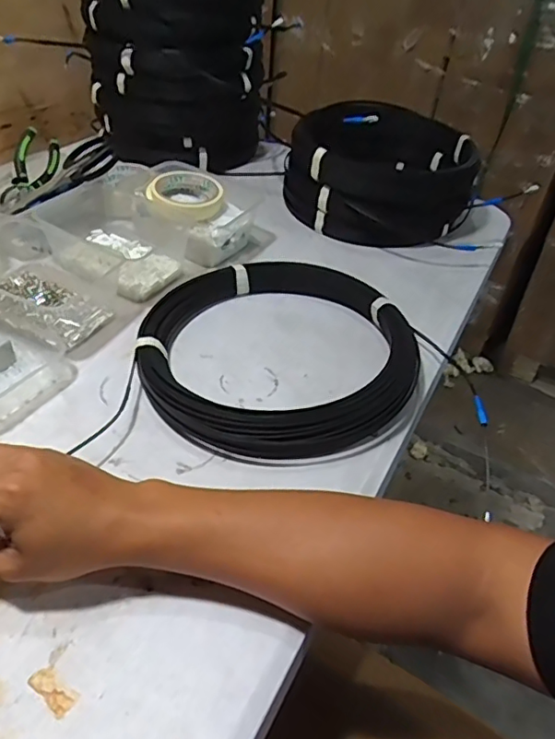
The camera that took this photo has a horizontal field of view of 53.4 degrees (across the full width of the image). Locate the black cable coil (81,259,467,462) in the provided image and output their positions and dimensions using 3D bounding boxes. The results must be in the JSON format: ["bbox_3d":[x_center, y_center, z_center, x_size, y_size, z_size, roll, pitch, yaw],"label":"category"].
[{"bbox_3d":[0.008,-0.029,0.581,0.302,0.048,0.284,5,41,-2],"label":"black cable coil"}]

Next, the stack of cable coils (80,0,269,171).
[{"bbox_3d":[-0.166,-0.501,0.909,0.271,0.253,0.309,-1,41,-10],"label":"stack of cable coils"}]

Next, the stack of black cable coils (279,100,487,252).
[{"bbox_3d":[0.177,-0.300,0.856,0.238,0.147,0.285,33,47,27],"label":"stack of black cable coils"}]

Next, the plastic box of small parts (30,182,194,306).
[{"bbox_3d":[-0.207,-0.168,0.707,0.182,0.067,0.152,26,44,21],"label":"plastic box of small parts"}]

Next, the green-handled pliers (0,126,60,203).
[{"bbox_3d":[-0.333,-0.272,0.749,0.054,0.020,0.108,22,80,-23],"label":"green-handled pliers"}]

